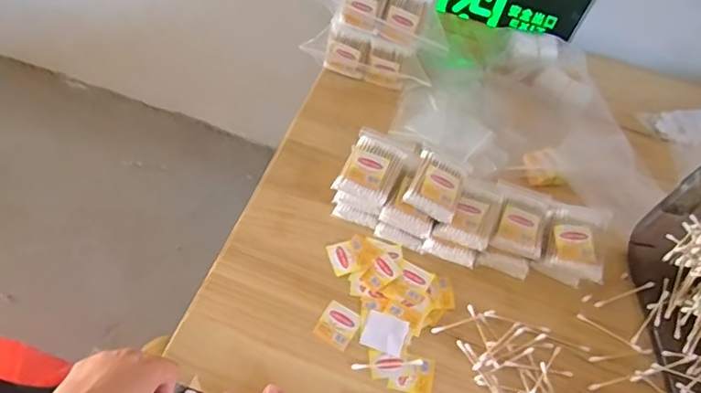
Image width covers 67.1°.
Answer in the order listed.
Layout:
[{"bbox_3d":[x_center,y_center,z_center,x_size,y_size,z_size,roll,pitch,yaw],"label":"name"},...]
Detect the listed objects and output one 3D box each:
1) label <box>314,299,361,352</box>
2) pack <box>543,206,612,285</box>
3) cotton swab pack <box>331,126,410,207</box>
[{"bbox_3d":[-0.013,0.134,0.552,0.039,0.004,0.042,29,60,13],"label":"label"},{"bbox_3d":[0.251,0.046,0.583,0.062,0.015,0.084,14,65,17],"label":"pack"},{"bbox_3d":[0.027,-0.038,0.591,0.061,0.019,0.092,23,56,8],"label":"cotton swab pack"}]

